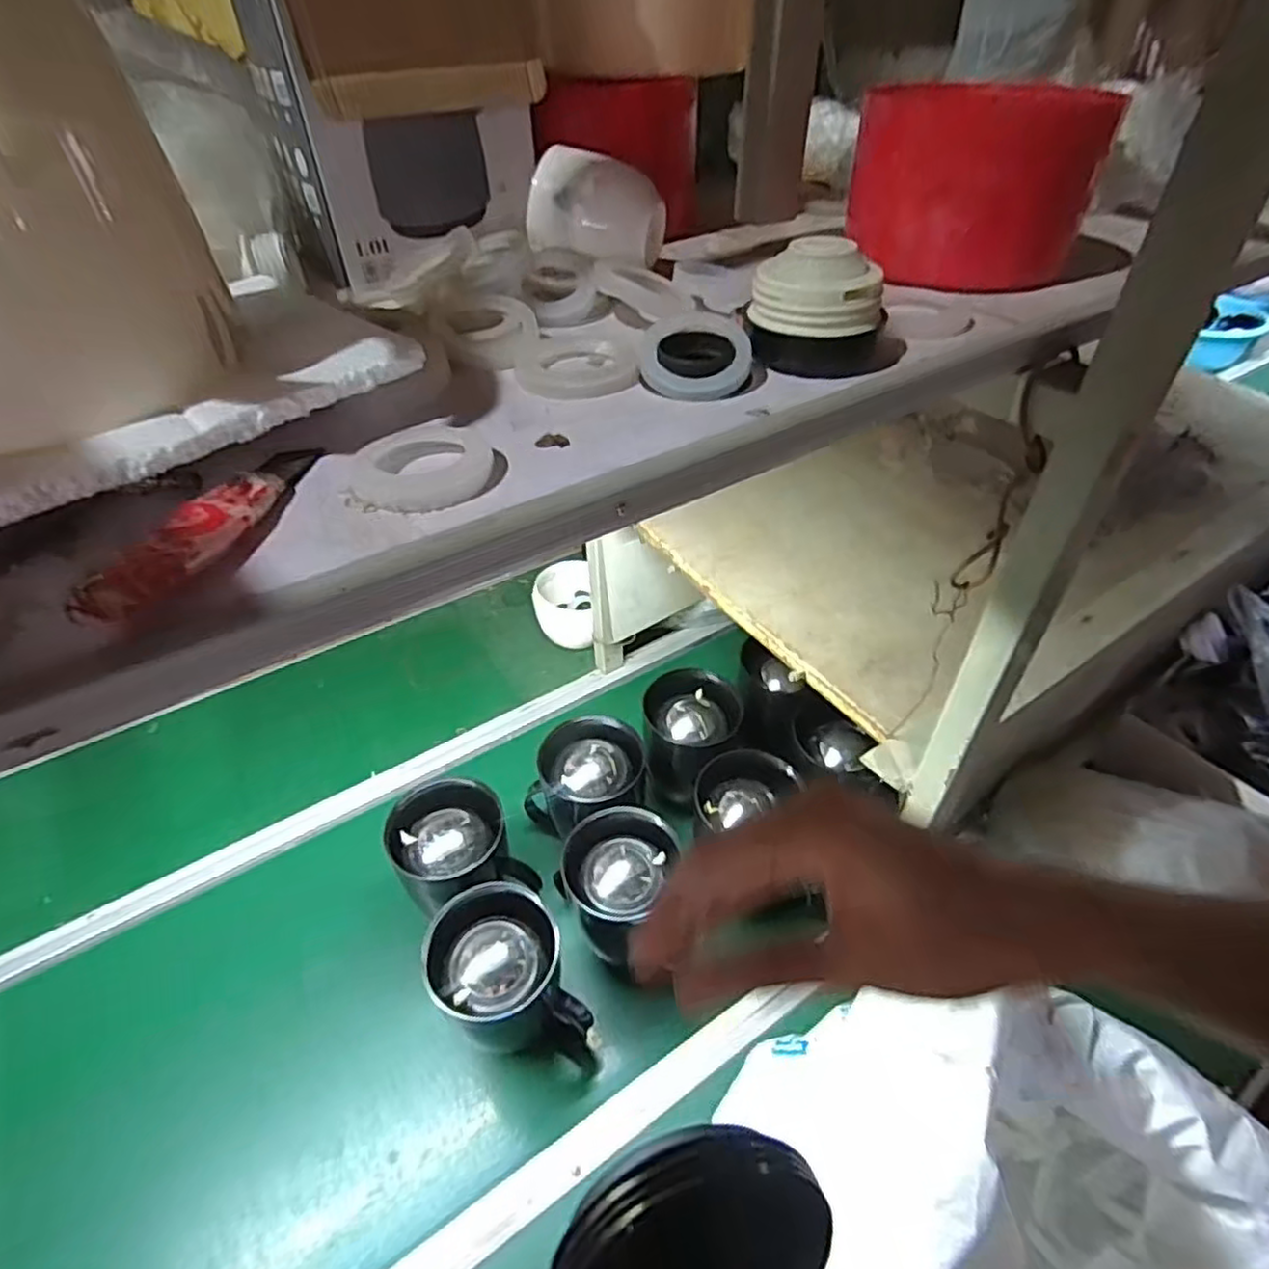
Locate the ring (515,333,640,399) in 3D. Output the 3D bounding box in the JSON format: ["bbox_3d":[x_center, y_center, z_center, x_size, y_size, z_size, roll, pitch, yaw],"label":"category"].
[{"bbox_3d":[-0.030,-0.146,0.373,0.064,0.011,0.062,-1,42,1],"label":"ring"}]

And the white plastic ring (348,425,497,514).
[{"bbox_3d":[-0.090,-0.071,0.293,0.057,0.014,0.057,-8,42,-7],"label":"white plastic ring"}]

